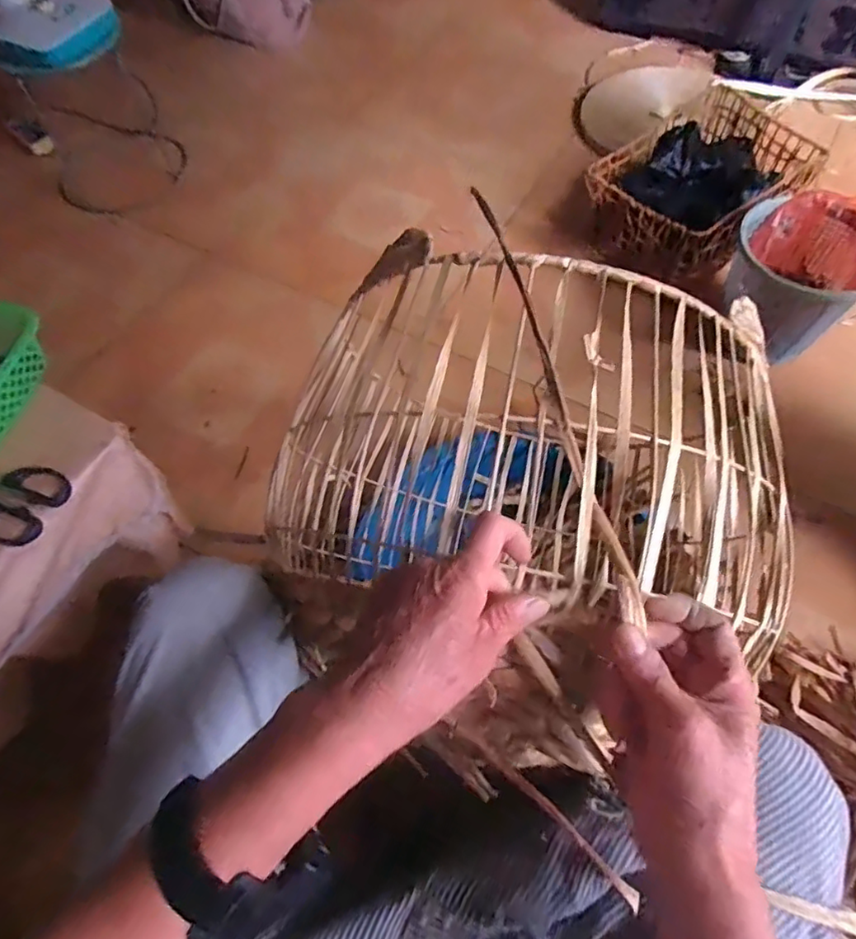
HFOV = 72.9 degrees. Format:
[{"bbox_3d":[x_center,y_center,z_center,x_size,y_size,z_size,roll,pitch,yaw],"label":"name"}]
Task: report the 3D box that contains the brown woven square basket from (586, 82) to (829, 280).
[{"bbox_3d":[0.565,-0.583,1.223,0.415,0.167,0.321,-40,66,-18],"label":"brown woven square basket"}]

